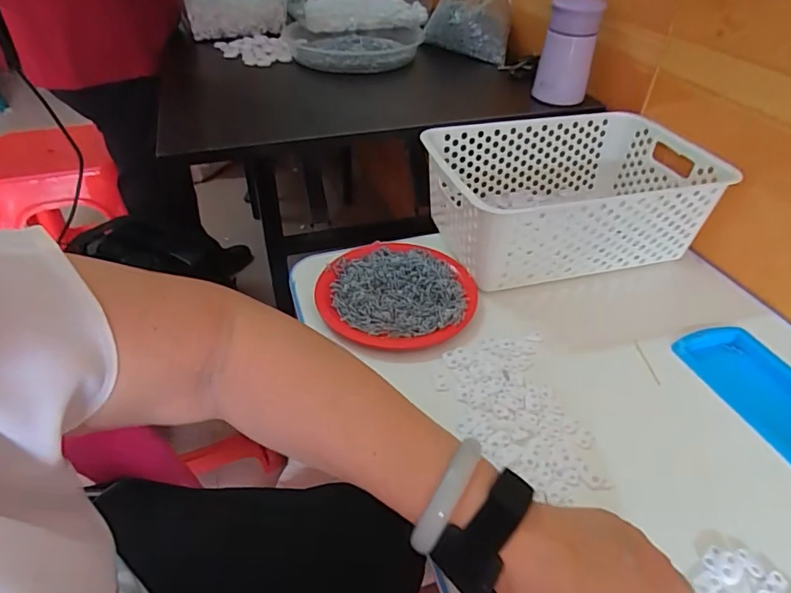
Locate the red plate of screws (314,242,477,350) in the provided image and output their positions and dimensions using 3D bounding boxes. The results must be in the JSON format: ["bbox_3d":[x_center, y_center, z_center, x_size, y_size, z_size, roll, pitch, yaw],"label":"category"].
[{"bbox_3d":[0.002,-0.008,0.529,0.159,0.022,0.157,1,41,0],"label":"red plate of screws"}]

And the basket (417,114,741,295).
[{"bbox_3d":[0.198,-0.120,0.593,0.286,0.112,0.202,-10,42,-12],"label":"basket"}]

